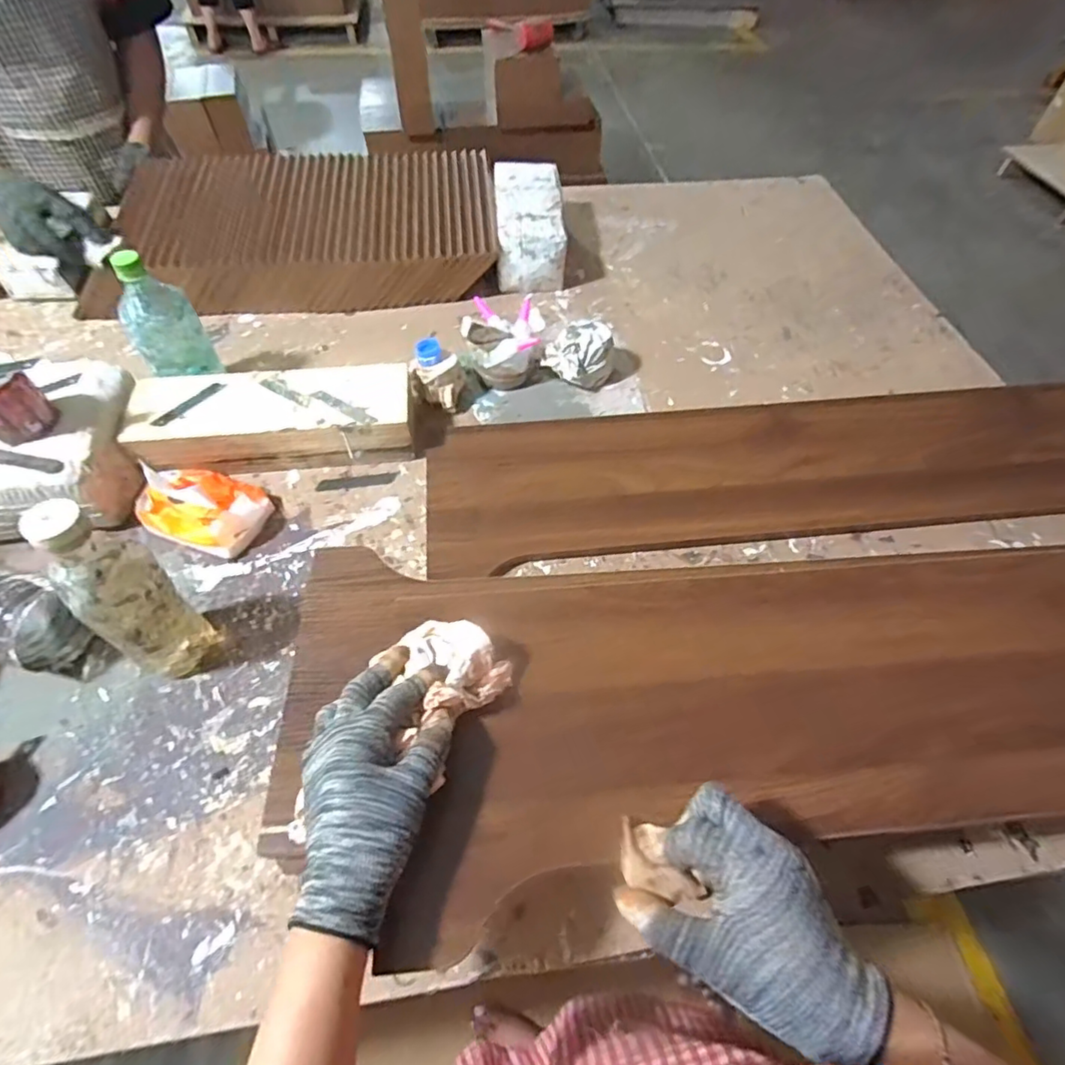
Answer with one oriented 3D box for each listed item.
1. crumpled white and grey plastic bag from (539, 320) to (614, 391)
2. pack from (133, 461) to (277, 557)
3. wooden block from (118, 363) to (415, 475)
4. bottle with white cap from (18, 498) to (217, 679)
[{"bbox_3d":[0.069,-0.256,0.818,0.100,0.067,0.080,8,55,4],"label":"crumpled white and grey plastic bag"},{"bbox_3d":[-0.388,-0.037,0.671,0.133,0.070,0.100,14,55,8],"label":"pack"},{"bbox_3d":[-0.322,-0.147,0.730,0.335,0.059,0.115,-5,55,-5],"label":"wooden block"},{"bbox_3d":[-0.358,0.060,0.510,0.058,0.213,0.070,34,60,20],"label":"bottle with white cap"}]

